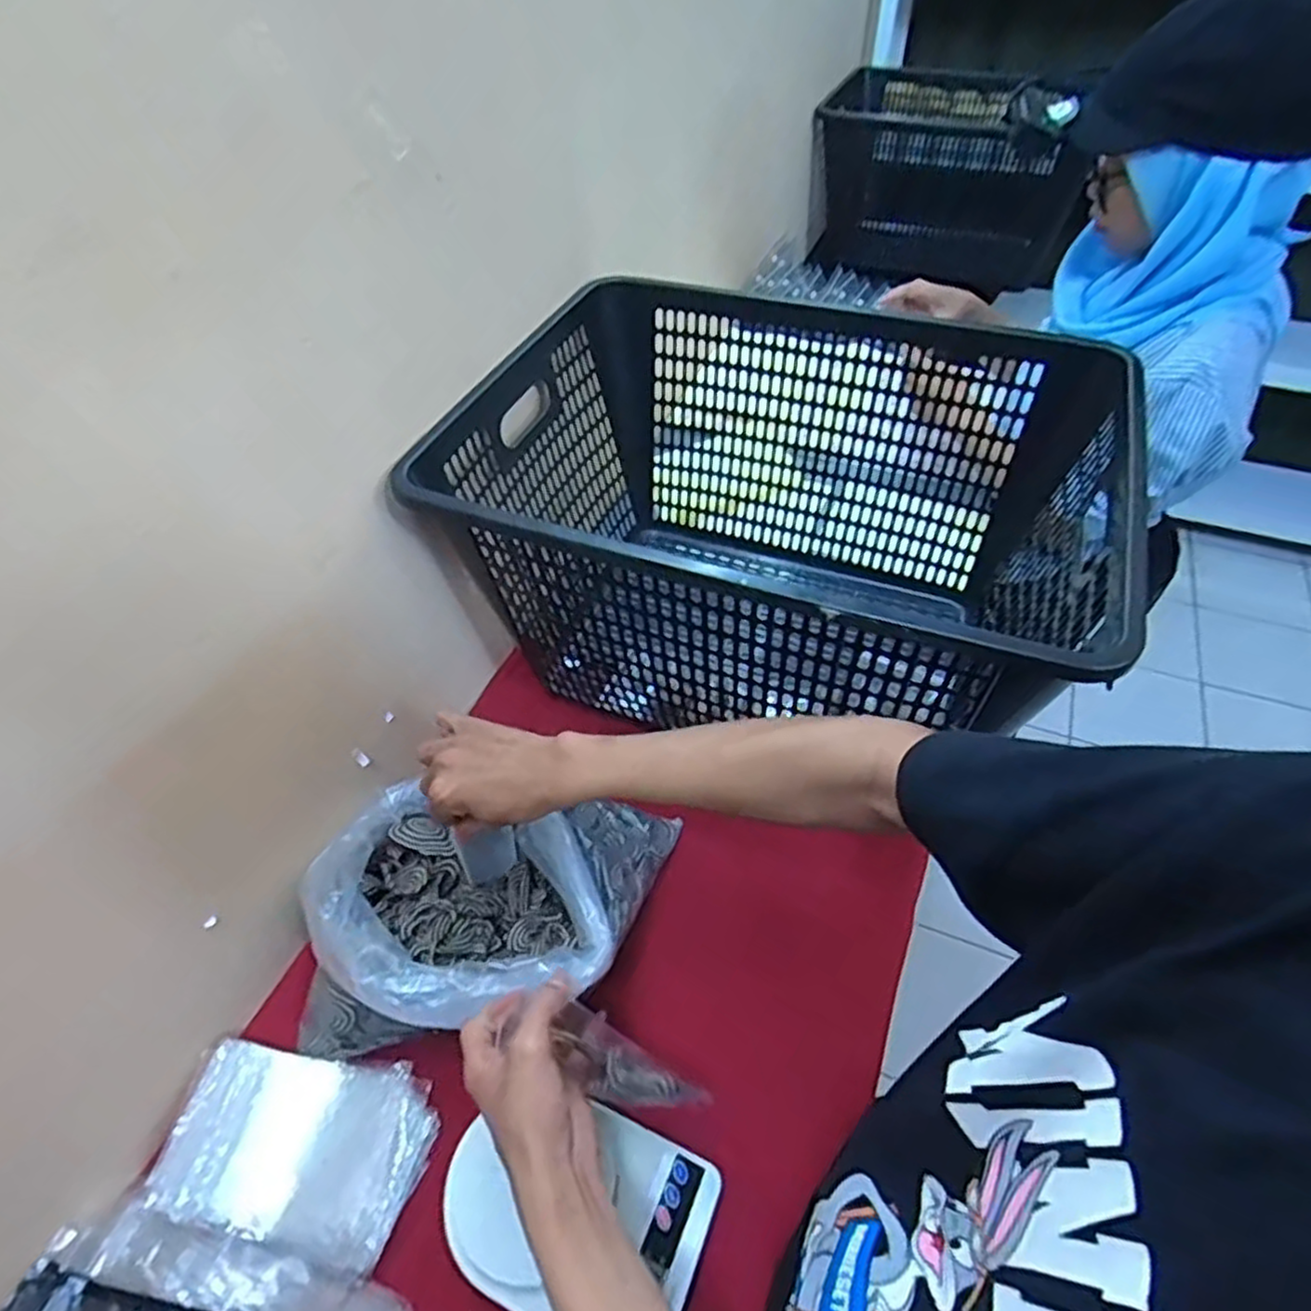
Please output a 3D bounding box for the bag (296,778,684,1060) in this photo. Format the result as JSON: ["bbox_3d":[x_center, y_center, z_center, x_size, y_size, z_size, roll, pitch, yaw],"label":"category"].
[{"bbox_3d":[-0.139,0.204,0.618,0.284,0.101,0.218,2,49,5],"label":"bag"}]

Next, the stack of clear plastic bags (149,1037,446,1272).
[{"bbox_3d":[-0.263,0.360,0.549,0.179,0.023,0.118,16,51,2],"label":"stack of clear plastic bags"}]

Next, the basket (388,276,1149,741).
[{"bbox_3d":[0.112,-0.108,0.747,0.541,0.311,0.422,16,52,16],"label":"basket"}]

